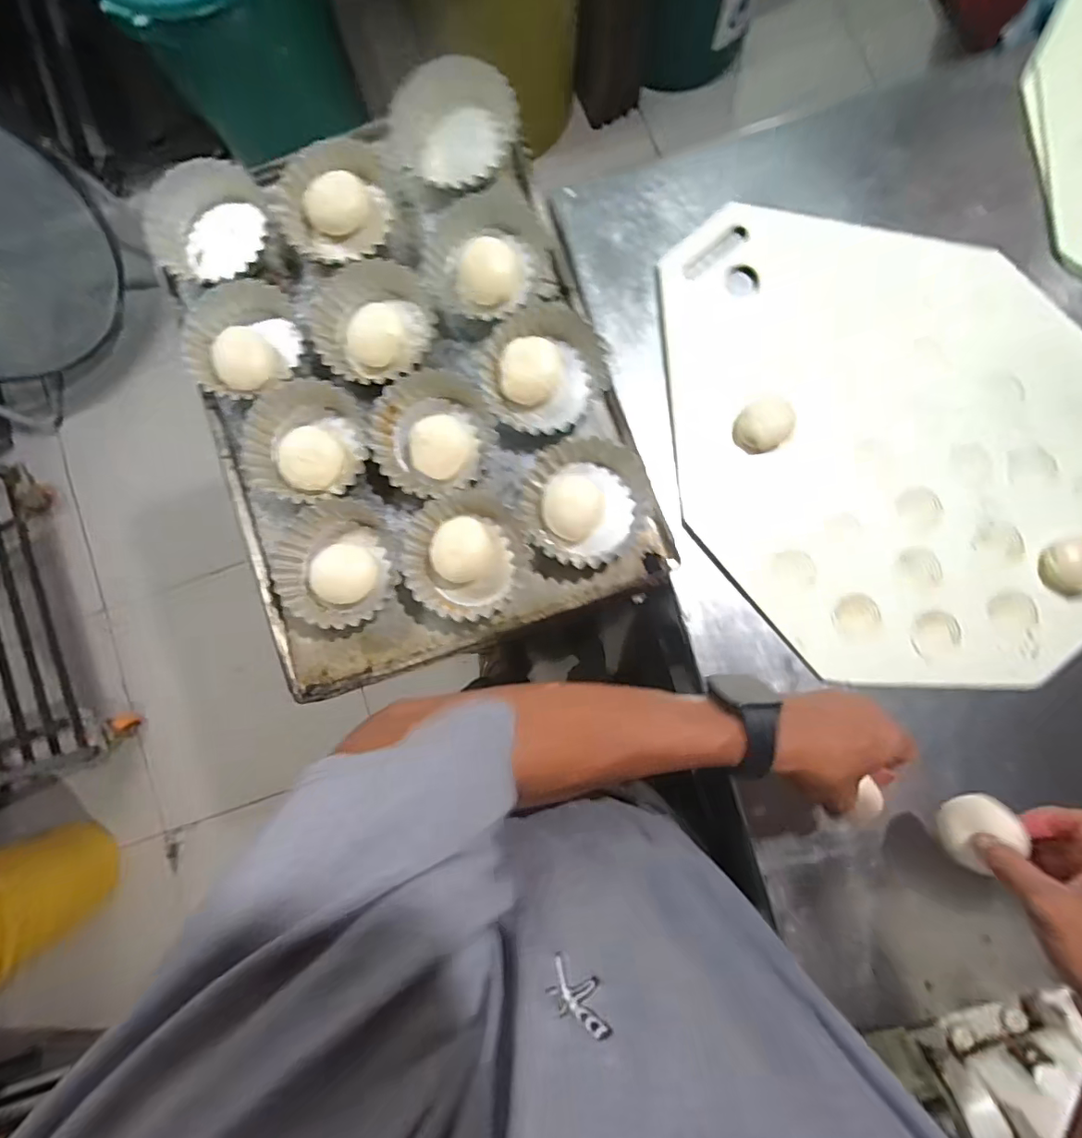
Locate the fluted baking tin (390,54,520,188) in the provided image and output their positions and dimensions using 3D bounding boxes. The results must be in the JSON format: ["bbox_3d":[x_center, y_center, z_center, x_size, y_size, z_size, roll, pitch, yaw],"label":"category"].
[{"bbox_3d":[-0.074,-0.364,0.424,0.100,0.031,0.087,28,85,4],"label":"fluted baking tin"}]

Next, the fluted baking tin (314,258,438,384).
[{"bbox_3d":[-0.140,-0.206,0.441,0.098,0.033,0.104,0,84,1],"label":"fluted baking tin"}]

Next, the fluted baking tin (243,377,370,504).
[{"bbox_3d":[-0.194,-0.103,0.435,0.099,0.039,0.094,0,84,1],"label":"fluted baking tin"}]

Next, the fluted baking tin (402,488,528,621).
[{"bbox_3d":[-0.062,-0.013,0.419,0.095,0.027,0.099,0,84,1],"label":"fluted baking tin"}]

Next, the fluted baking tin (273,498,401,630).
[{"bbox_3d":[-0.169,-0.002,0.427,0.089,0.031,0.100,-12,84,0],"label":"fluted baking tin"}]

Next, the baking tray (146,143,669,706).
[{"bbox_3d":[-0.114,-0.153,0.433,0.326,0.042,0.437,-19,84,-1],"label":"baking tray"}]

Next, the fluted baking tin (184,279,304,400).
[{"bbox_3d":[-0.250,-0.189,0.443,0.091,0.034,0.097,-22,84,-1],"label":"fluted baking tin"}]

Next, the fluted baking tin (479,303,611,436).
[{"bbox_3d":[0.004,-0.164,0.428,0.105,0.029,0.095,-40,85,-3],"label":"fluted baking tin"}]

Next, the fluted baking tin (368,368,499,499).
[{"bbox_3d":[-0.087,-0.109,0.430,0.099,0.031,0.097,0,84,1],"label":"fluted baking tin"}]

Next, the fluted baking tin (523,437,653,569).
[{"bbox_3d":[0.037,-0.051,0.415,0.098,0.030,0.098,0,84,1],"label":"fluted baking tin"}]

